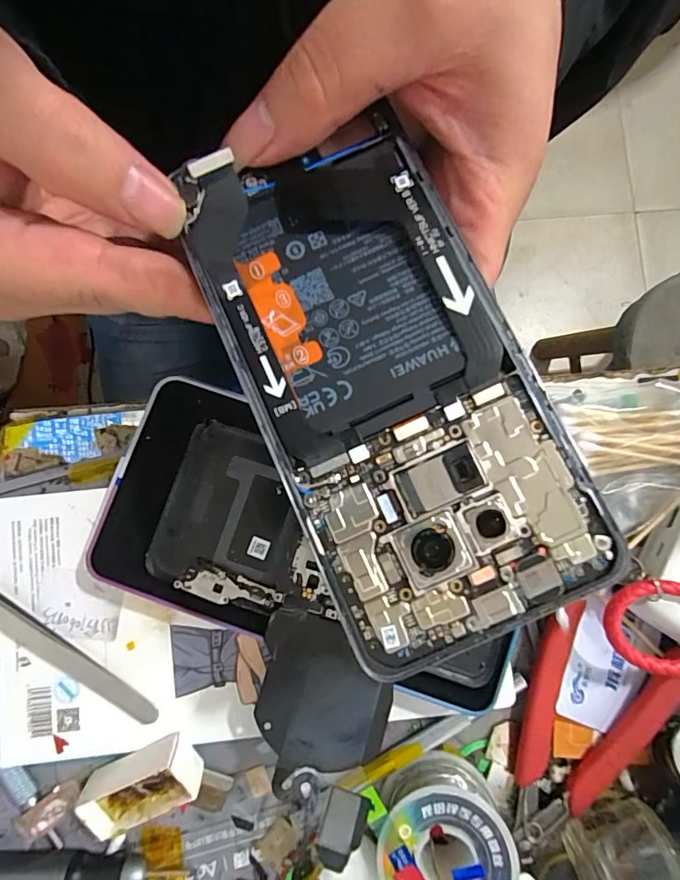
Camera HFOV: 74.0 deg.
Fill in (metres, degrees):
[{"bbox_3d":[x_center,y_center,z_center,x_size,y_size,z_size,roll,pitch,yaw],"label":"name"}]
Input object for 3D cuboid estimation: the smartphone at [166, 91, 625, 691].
[{"bbox_3d":[0.012,-0.018,0.121,0.073,0.013,0.147,-24,82,0],"label":"smartphone"}]

